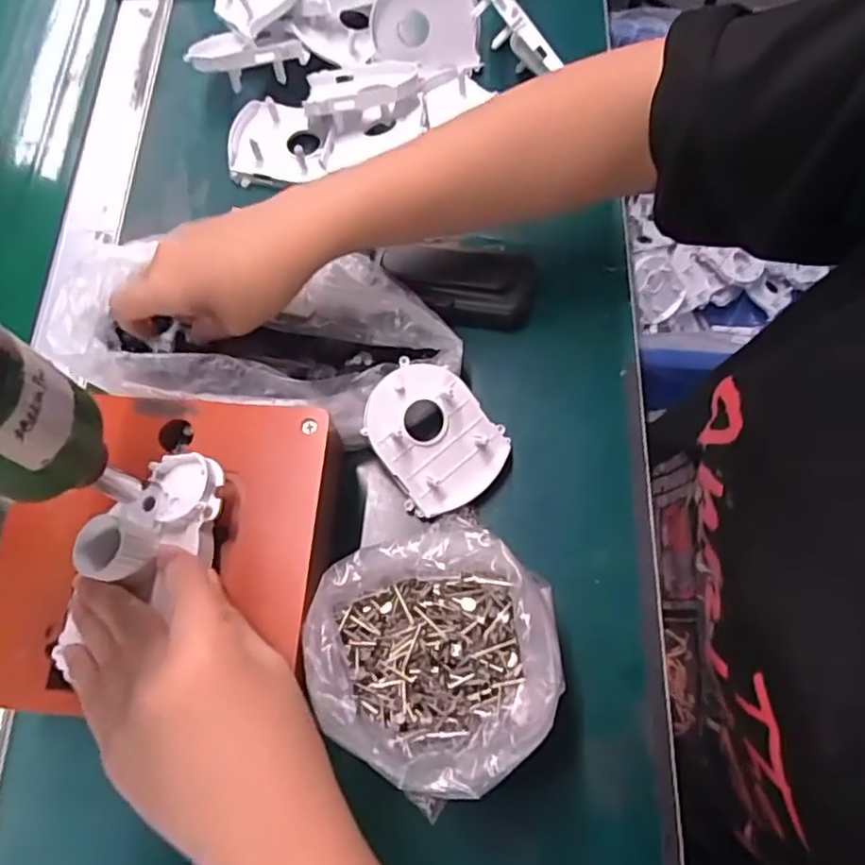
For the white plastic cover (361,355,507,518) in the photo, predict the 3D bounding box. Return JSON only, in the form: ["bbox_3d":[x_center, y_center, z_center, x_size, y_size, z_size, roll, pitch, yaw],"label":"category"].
[{"bbox_3d":[0.000,0.002,0.377,0.068,0.010,0.082,-44,100,-10],"label":"white plastic cover"}]

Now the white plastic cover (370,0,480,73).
[{"bbox_3d":[-0.005,-0.301,0.485,0.079,0.062,0.011,-9,29,-12],"label":"white plastic cover"}]

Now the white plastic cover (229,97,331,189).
[{"bbox_3d":[-0.108,-0.208,0.471,0.071,0.024,0.060,7,70,4],"label":"white plastic cover"}]

